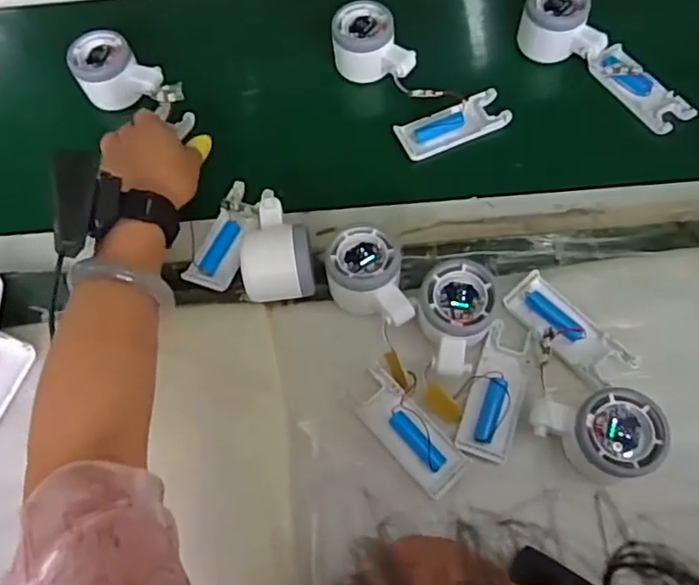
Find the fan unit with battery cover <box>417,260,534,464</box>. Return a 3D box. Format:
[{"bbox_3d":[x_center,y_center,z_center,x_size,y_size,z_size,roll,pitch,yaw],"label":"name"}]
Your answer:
[{"bbox_3d":[0.099,0.049,0.440,0.087,0.046,0.139,-5,67,1],"label":"fan unit with battery cover"}]

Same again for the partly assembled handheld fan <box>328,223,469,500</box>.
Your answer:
[{"bbox_3d":[0.027,0.048,0.447,0.067,0.047,0.202,-15,67,-4],"label":"partly assembled handheld fan"}]

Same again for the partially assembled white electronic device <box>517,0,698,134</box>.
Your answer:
[{"bbox_3d":[0.245,-0.223,0.569,0.189,0.051,0.063,41,74,4],"label":"partially assembled white electronic device"}]

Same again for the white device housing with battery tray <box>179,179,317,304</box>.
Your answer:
[{"bbox_3d":[-0.072,-0.043,0.491,0.113,0.057,0.102,19,70,11],"label":"white device housing with battery tray"}]

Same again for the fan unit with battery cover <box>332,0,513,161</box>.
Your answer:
[{"bbox_3d":[0.053,-0.196,0.569,0.183,0.043,0.095,44,75,4],"label":"fan unit with battery cover"}]

